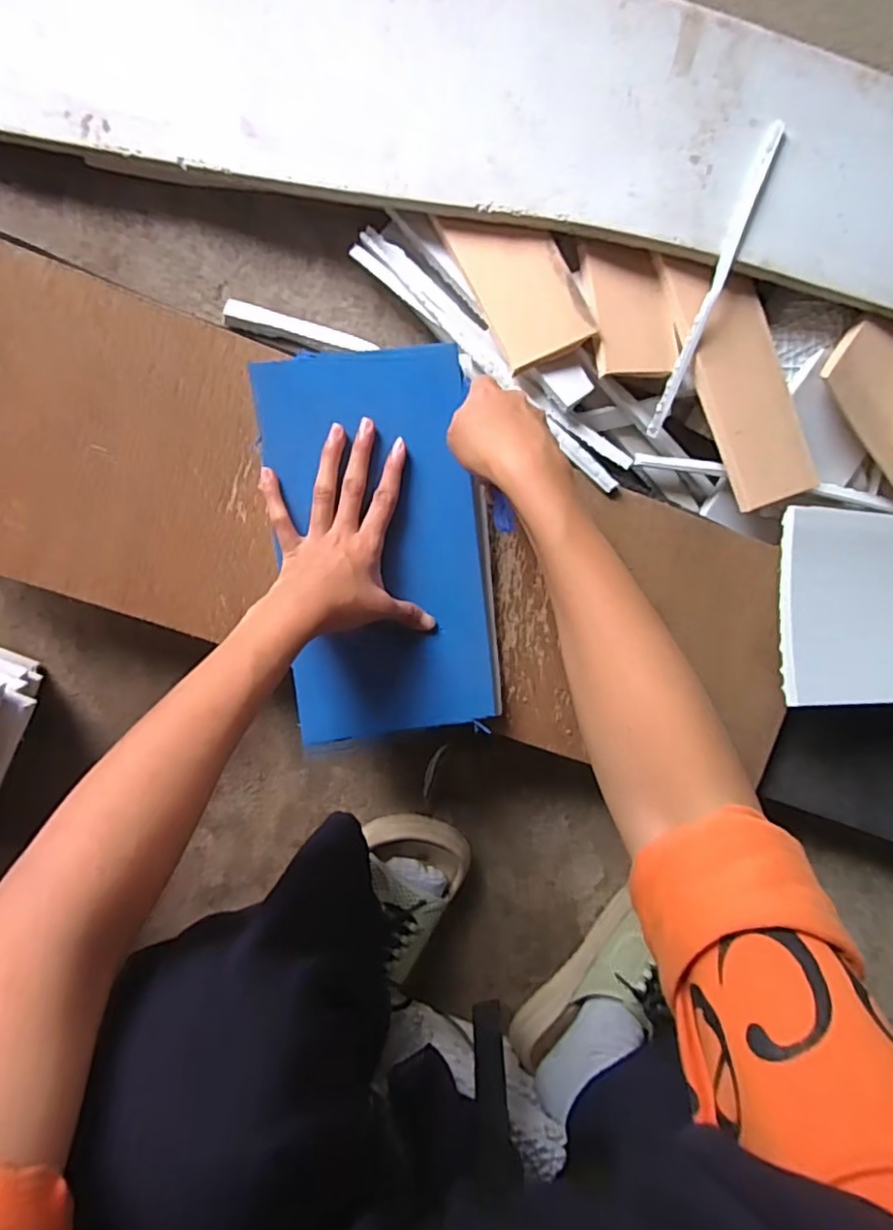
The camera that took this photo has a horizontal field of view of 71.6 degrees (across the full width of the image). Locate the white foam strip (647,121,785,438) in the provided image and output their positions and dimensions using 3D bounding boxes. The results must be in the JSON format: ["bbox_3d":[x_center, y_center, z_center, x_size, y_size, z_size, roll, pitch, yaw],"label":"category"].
[{"bbox_3d":[0.221,-0.275,0.495,0.015,0.021,0.270,22,92,-10],"label":"white foam strip"}]

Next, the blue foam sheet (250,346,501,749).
[{"bbox_3d":[-0.048,-0.049,0.467,0.152,0.014,0.284,-8,99,-6],"label":"blue foam sheet"}]

